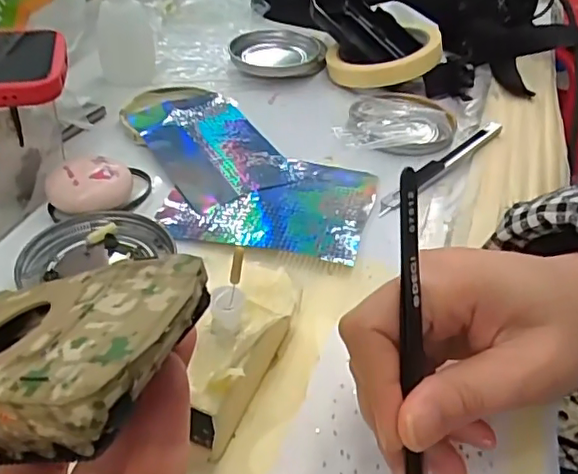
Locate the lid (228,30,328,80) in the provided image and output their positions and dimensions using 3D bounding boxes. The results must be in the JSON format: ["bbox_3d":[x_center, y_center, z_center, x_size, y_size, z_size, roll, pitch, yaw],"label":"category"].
[{"bbox_3d":[-0.010,-0.161,0.517,0.083,0.016,0.083,3,40,-1],"label":"lid"}]

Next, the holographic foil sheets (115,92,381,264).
[{"bbox_3d":[-0.043,-0.049,0.385,0.220,0.012,0.129,33,48,30],"label":"holographic foil sheets"}]

